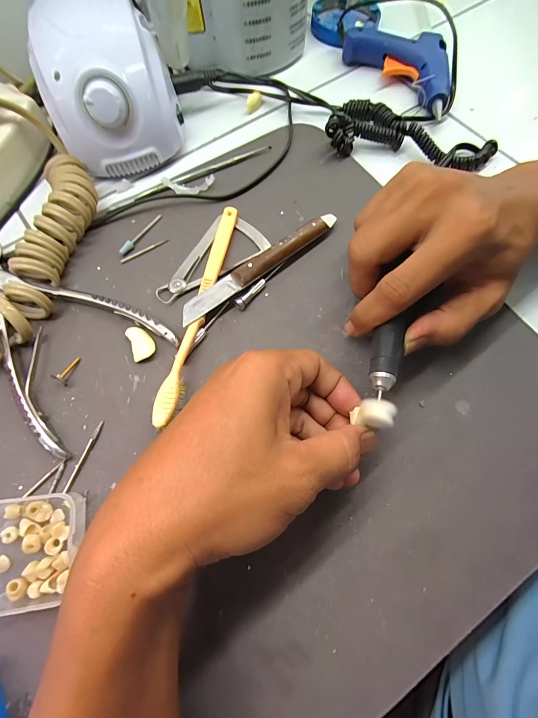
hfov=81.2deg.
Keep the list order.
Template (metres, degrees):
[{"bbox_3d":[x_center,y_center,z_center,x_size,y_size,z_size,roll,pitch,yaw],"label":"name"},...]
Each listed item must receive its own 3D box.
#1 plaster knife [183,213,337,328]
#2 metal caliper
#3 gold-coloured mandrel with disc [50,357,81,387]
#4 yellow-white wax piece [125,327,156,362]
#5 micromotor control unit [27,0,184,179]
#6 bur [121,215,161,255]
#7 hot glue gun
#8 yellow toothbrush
[{"bbox_3d":[-0.005,-0.073,0.244,0.148,0.016,0.016,-37,75,-13],"label":"plaster knife"},{"bbox_3d":[-0.043,-0.076,0.253,0.053,0.006,0.096,29,72,9],"label":"metal caliper"},{"bbox_3d":[-0.141,0.008,0.220,0.007,0.009,0.021,20,56,6],"label":"gold-coloured mandrel with disc"},{"bbox_3d":[-0.093,-0.012,0.226,0.015,0.004,0.026,-25,72,-9],"label":"yellow-white wax piece"},{"bbox_3d":[-0.138,-0.242,0.275,0.104,0.074,0.137,-11,71,-5],"label":"micromotor control unit"},{"bbox_3d":[-0.108,-0.105,0.264,0.005,0.005,0.049,30,72,10],"label":"bur"},{"bbox_3d":[0.149,-0.306,0.325,0.077,0.029,0.131,-38,75,-13],"label":"hot glue gun"},{"bbox_3d":[-0.050,-0.041,0.232,0.014,0.017,0.183,10,70,3],"label":"yellow toothbrush"}]

